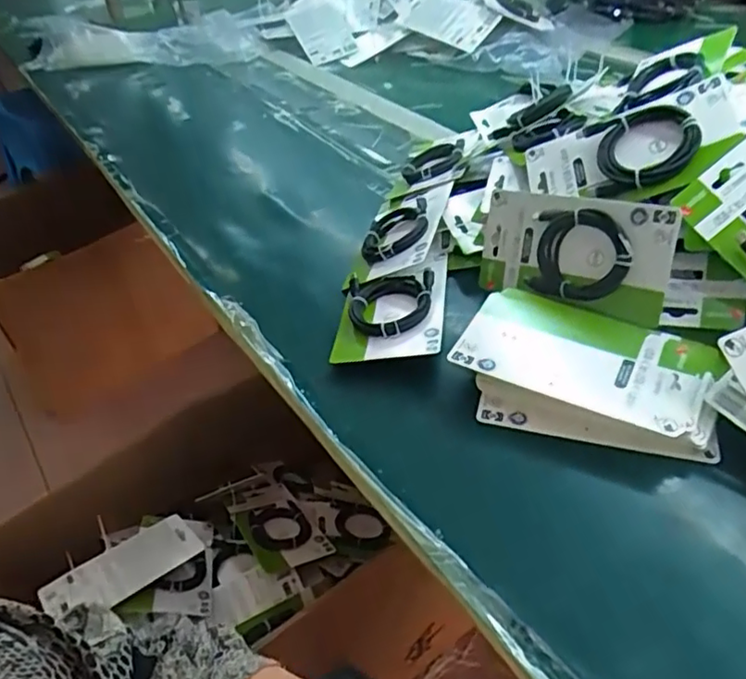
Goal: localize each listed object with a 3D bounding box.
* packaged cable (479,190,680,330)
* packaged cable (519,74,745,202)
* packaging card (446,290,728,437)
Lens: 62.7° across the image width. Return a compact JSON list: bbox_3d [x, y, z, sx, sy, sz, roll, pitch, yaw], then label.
[{"bbox_3d":[0.179,-0.079,0.563,0.182,0.099,0.014,18,23,38],"label":"packaged cable"},{"bbox_3d":[0.235,-0.170,0.563,0.178,0.027,0.099,-17,60,25],"label":"packaged cable"},{"bbox_3d":[0.176,0.011,0.510,0.192,0.021,0.117,19,47,24],"label":"packaging card"}]

